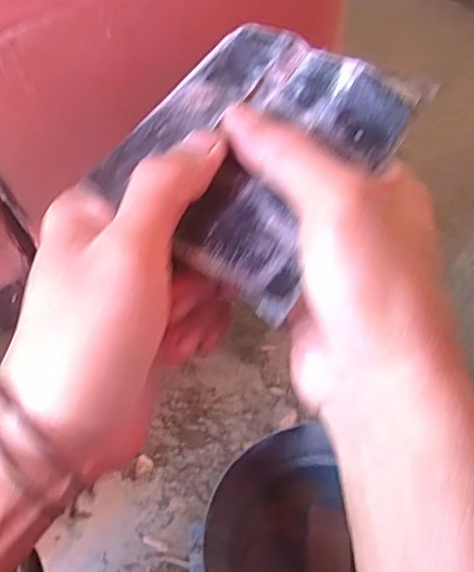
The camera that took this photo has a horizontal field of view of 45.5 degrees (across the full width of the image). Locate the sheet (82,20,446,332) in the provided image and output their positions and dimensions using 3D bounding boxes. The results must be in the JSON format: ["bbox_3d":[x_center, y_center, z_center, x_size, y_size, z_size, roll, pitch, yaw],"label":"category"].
[{"bbox_3d":[0.010,-0.059,0.242,0.096,0.023,0.124,29,61,19],"label":"sheet"}]

